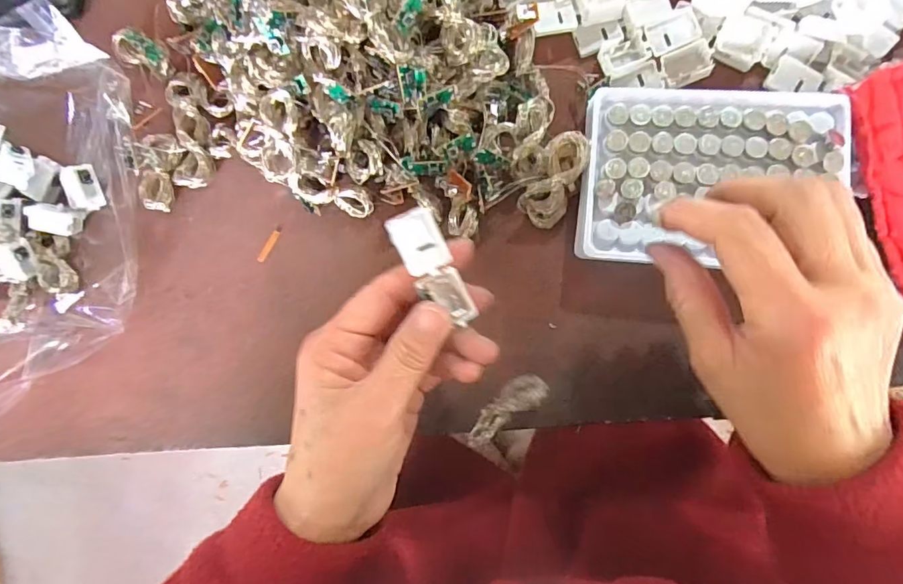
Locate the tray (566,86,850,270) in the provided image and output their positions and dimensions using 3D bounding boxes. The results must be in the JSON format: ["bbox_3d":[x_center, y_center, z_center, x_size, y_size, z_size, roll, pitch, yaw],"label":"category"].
[{"bbox_3d":[0.138,-0.064,0.272,0.132,0.012,0.096,4,86,8],"label":"tray"}]

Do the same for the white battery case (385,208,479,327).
[{"bbox_3d":[-0.008,-0.012,0.234,0.021,0.009,0.054,-30,101,4],"label":"white battery case"}]

